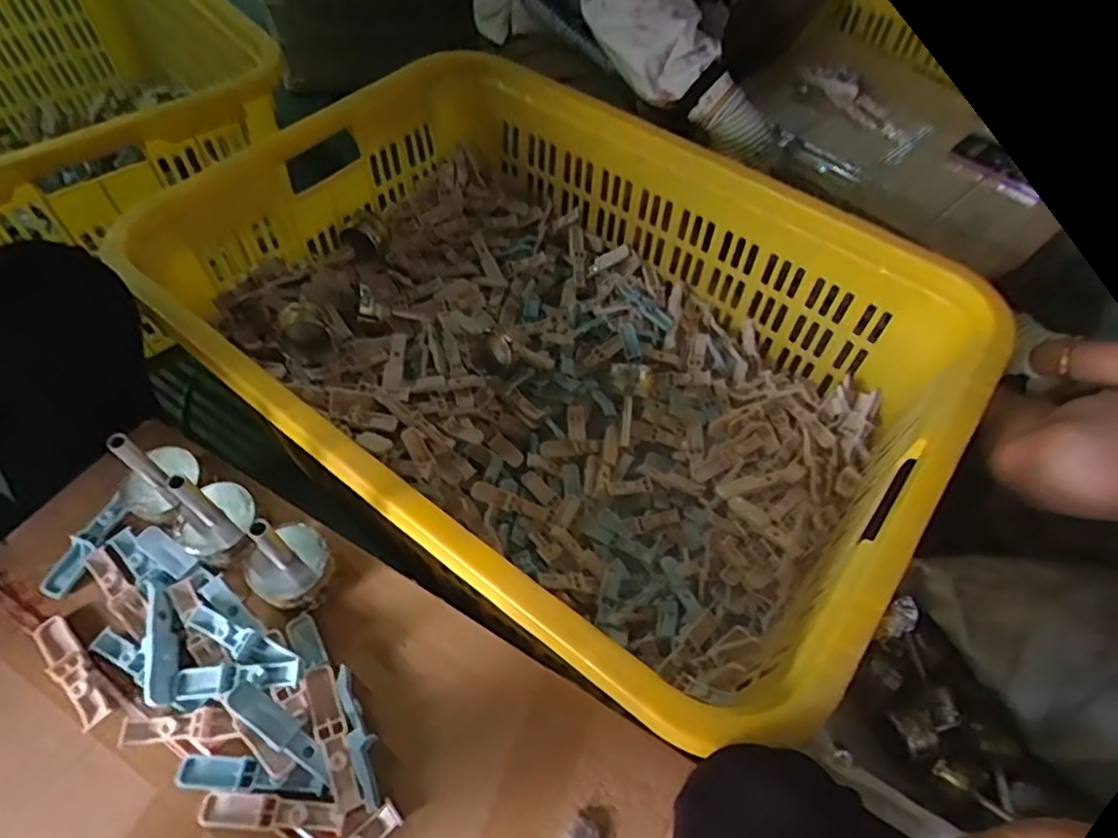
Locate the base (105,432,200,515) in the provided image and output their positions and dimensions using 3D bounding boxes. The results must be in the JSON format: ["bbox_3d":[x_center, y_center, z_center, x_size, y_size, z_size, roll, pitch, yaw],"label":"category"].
[{"bbox_3d":[-0.329,0.035,0.519,0.049,0.071,0.059,32,59,17],"label":"base"}]

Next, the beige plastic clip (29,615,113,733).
[{"bbox_3d":[-0.364,0.188,0.490,0.094,0.014,0.024,39,62,21],"label":"beige plastic clip"}]

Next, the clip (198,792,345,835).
[{"bbox_3d":[-0.195,0.269,0.447,0.099,0.017,0.020,4,55,-1],"label":"clip"}]

